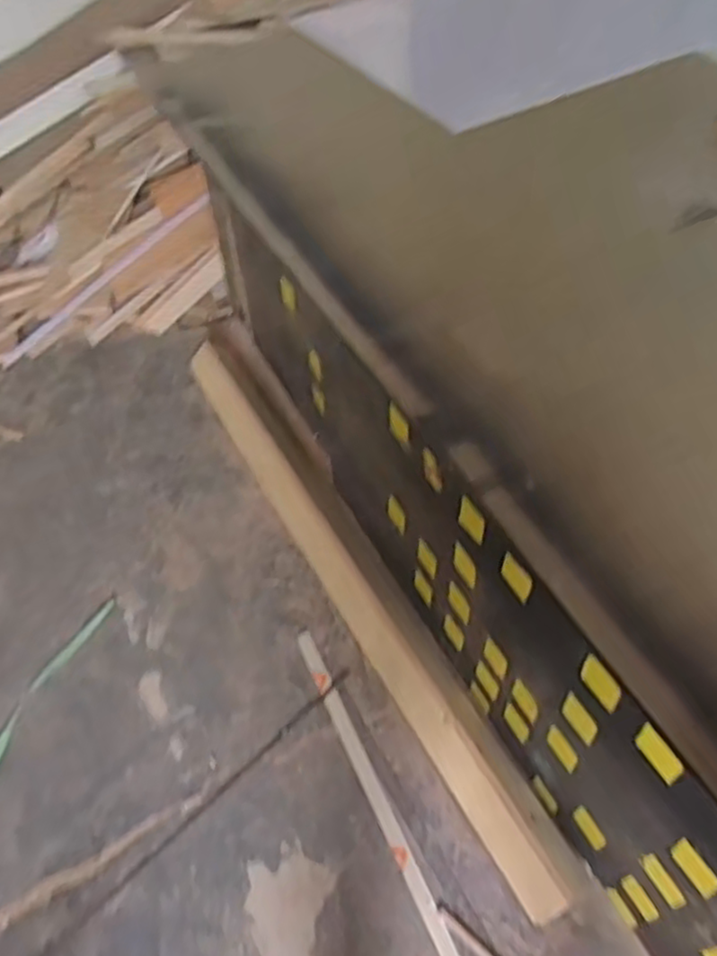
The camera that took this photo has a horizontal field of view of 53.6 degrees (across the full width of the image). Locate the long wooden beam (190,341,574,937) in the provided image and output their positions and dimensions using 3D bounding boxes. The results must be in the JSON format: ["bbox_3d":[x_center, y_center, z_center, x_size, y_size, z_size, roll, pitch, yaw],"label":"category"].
[{"bbox_3d":[-0.047,0.206,1.676,0.104,0.106,1.635,-25,56,-17],"label":"long wooden beam"}]

